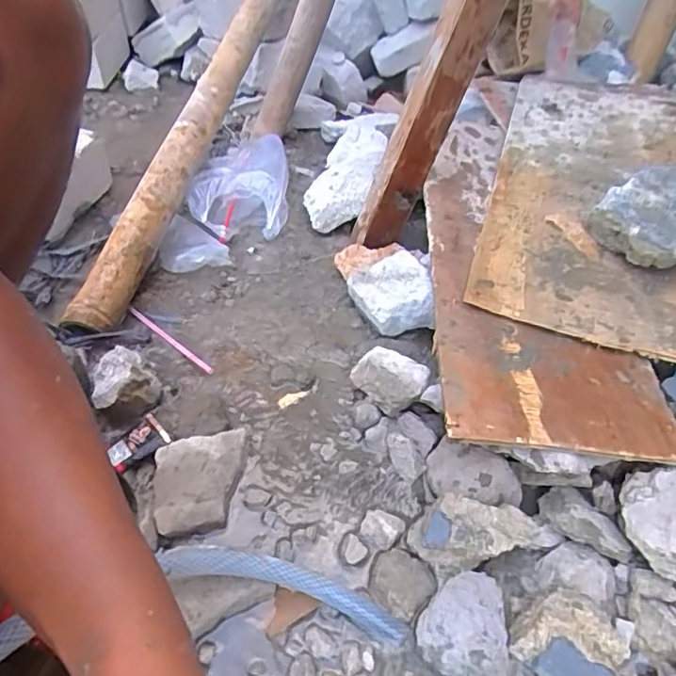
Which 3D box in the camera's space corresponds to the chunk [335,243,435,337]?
[{"bbox_3d":[0.063,-0.085,0.754,0.130,0.059,0.179,3,45,-1],"label":"chunk"}]

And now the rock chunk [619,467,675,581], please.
[{"bbox_3d":[0.309,0.166,0.506,0.097,0.049,0.088,-23,51,-24],"label":"rock chunk"}]

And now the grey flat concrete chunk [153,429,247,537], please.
[{"bbox_3d":[-0.135,0.147,0.543,0.086,0.034,0.101,-4,47,-10],"label":"grey flat concrete chunk"}]

